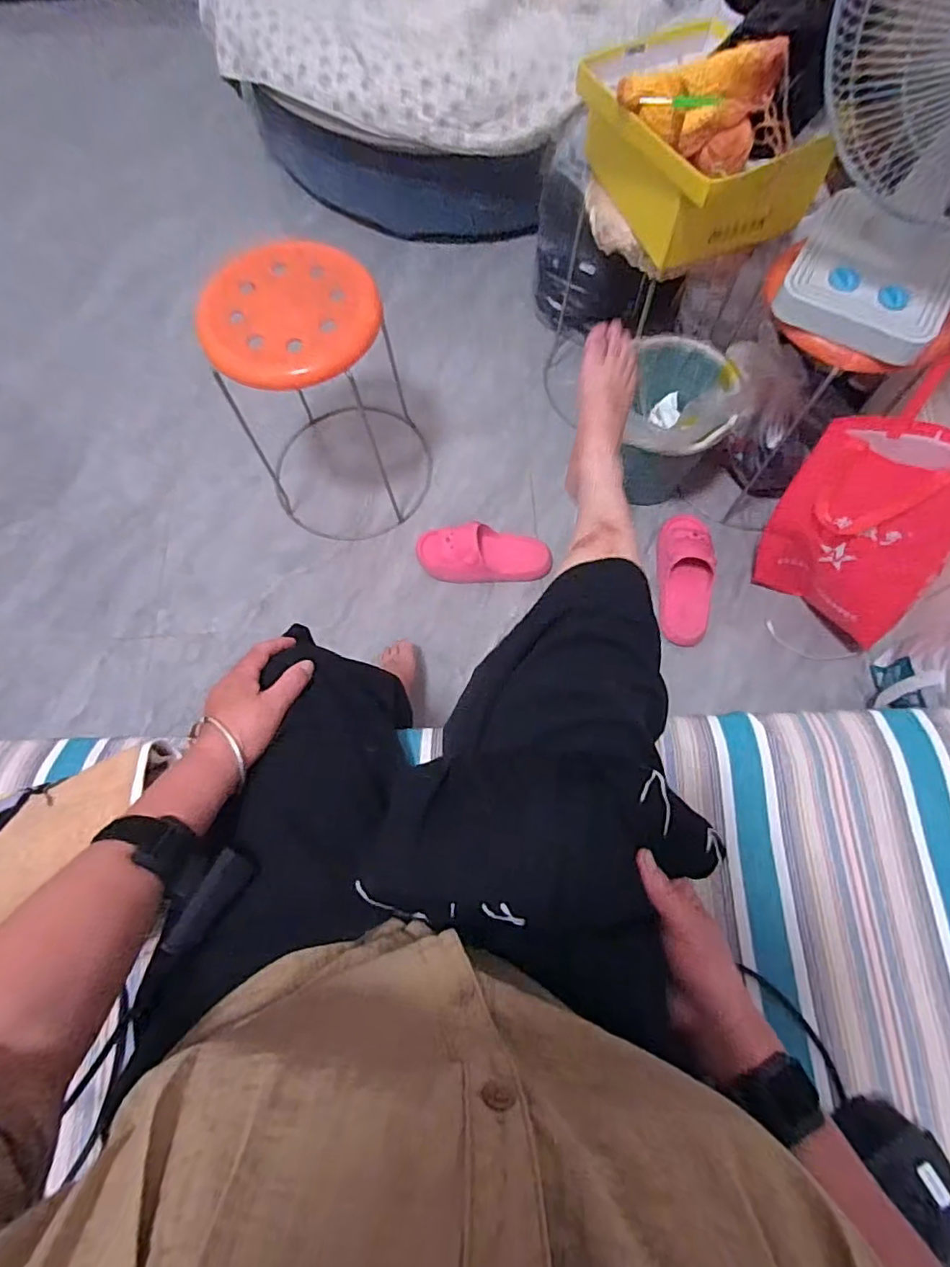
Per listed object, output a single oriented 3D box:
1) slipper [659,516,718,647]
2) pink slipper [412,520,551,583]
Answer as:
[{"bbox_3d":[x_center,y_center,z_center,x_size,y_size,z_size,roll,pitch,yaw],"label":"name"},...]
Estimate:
[{"bbox_3d":[0.424,-0.118,1.118,0.105,0.073,0.272,4,71,2],"label":"slipper"},{"bbox_3d":[0.018,-0.160,1.136,0.269,0.067,0.112,-2,71,0],"label":"pink slipper"}]

